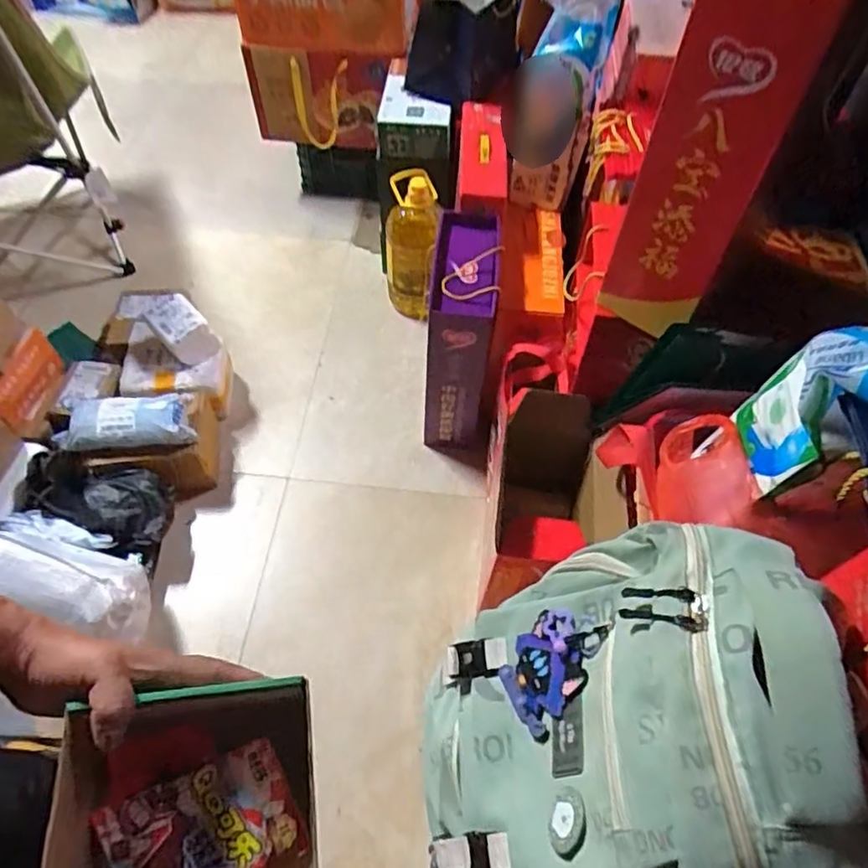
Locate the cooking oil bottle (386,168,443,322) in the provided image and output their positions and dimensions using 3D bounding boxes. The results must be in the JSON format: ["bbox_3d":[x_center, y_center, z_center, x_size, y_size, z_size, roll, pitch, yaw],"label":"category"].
[{"bbox_3d":[-0.054,-0.452,1.532,0.123,0.375,0.177,-1,56,-3],"label":"cooking oil bottle"}]

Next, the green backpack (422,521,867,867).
[{"bbox_3d":[0.146,0.252,0.525,0.160,0.441,0.277,27,49,-23],"label":"green backpack"}]

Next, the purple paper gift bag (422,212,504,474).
[{"bbox_3d":[0.061,-0.184,1.334,0.141,0.452,0.296,6,56,2],"label":"purple paper gift bag"}]

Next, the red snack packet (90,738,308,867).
[{"bbox_3d":[-0.146,0.255,0.402,0.110,0.013,0.076,-21,78,-11],"label":"red snack packet"}]

